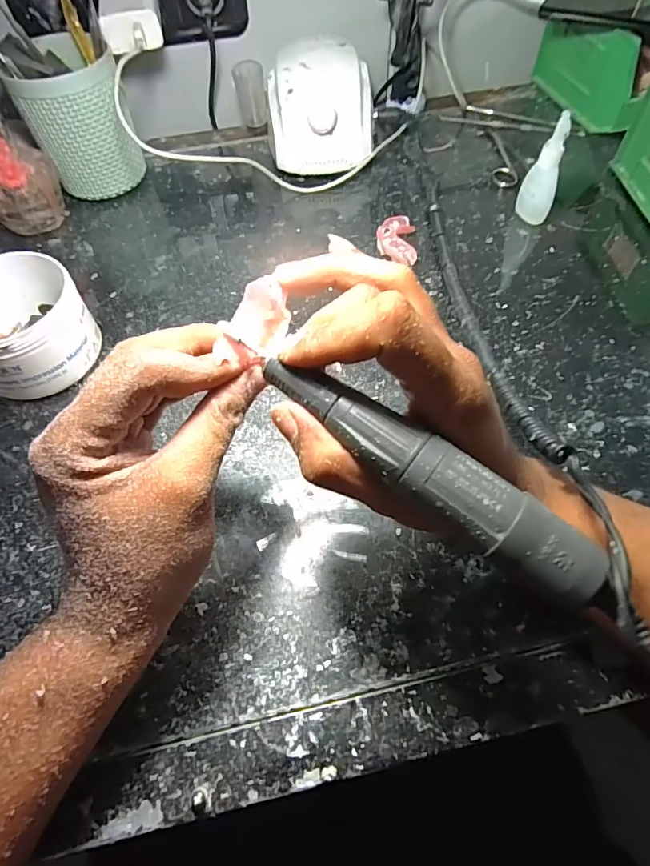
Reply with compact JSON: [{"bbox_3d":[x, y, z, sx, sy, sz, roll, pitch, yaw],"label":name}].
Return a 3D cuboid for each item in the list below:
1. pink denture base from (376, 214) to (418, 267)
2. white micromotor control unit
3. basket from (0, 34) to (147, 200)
[{"bbox_3d":[0.064,-0.173,0.420,0.033,0.013,0.058,0,59,2],"label":"pink denture base"},{"bbox_3d":[-0.005,-0.327,0.477,0.100,0.082,0.115,-4,59,0],"label":"white micromotor control unit"},{"bbox_3d":[-0.234,-0.299,0.446,0.090,0.119,0.086,-24,61,-12],"label":"basket"}]

